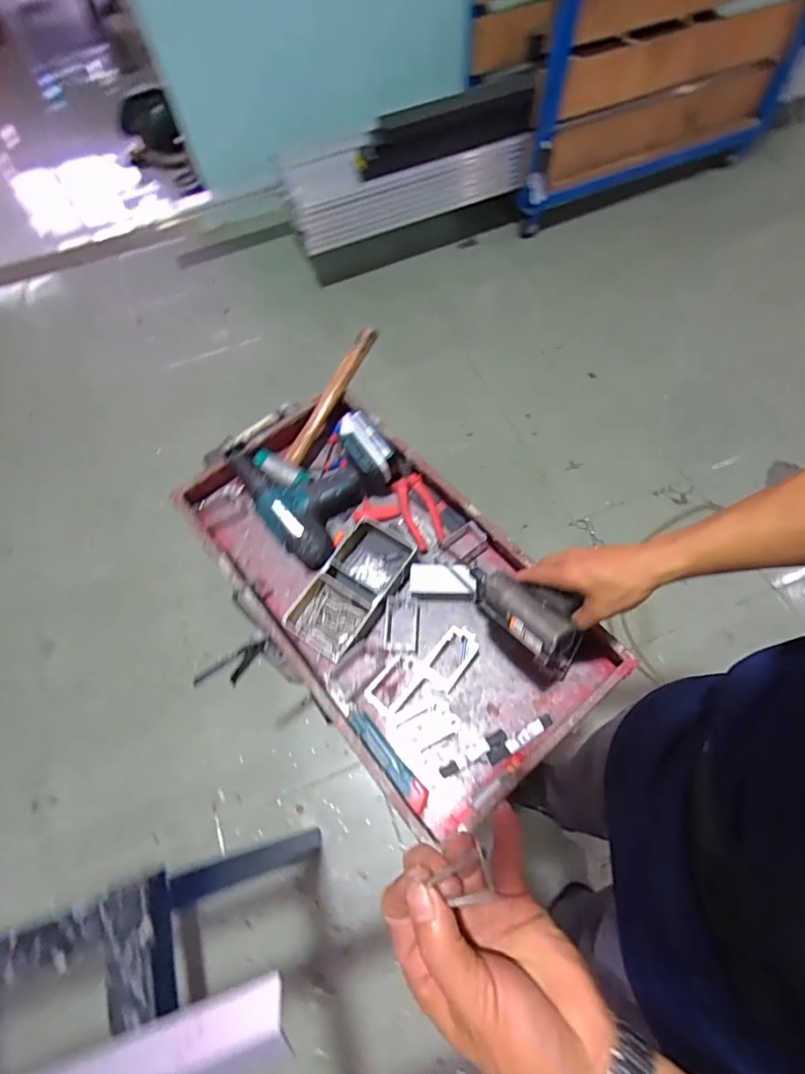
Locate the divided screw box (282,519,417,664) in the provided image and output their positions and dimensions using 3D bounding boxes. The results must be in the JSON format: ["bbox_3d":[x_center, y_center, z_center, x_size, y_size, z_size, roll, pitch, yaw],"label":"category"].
[{"bbox_3d":[-0.072,0.075,0.743,0.108,0.040,0.212,27,69,16],"label":"divided screw box"}]

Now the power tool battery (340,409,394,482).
[{"bbox_3d":[-0.061,-0.143,0.799,0.064,0.071,0.105,-32,68,-14],"label":"power tool battery"}]

